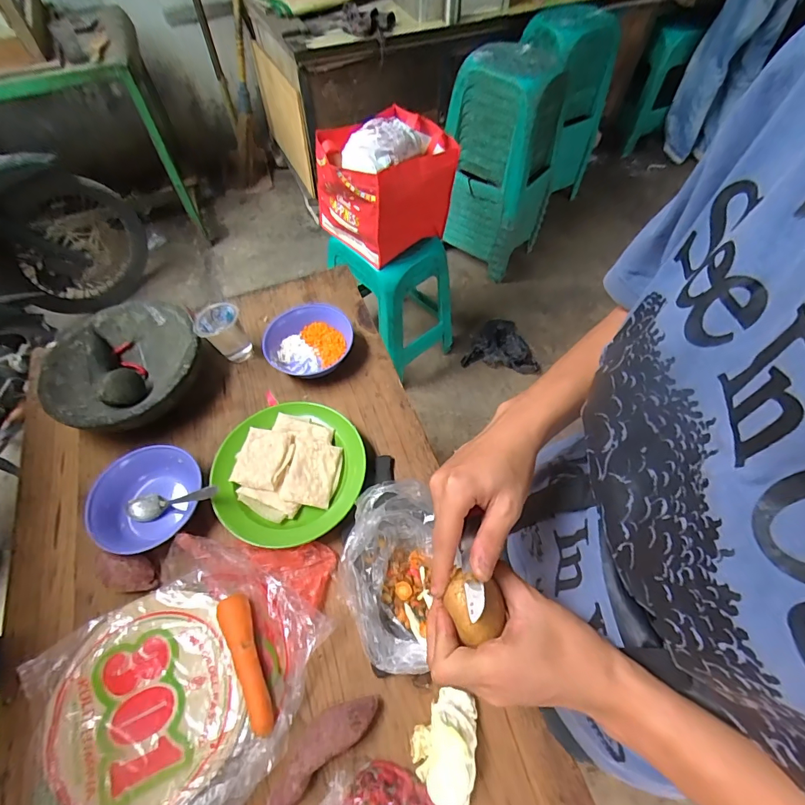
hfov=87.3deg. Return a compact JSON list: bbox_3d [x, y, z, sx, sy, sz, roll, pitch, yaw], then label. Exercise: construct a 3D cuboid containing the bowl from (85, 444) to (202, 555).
[{"bbox_3d":[-0.349,0.140,0.590,0.131,0.064,0.139,1,58,-2],"label":"bowl"}]

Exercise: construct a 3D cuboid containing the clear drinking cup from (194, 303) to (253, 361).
[{"bbox_3d":[-0.309,-0.118,0.722,0.068,0.089,0.072,1,58,-2],"label":"clear drinking cup"}]

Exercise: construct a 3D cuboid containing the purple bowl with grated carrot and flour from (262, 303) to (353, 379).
[{"bbox_3d":[-0.161,-0.103,0.730,0.140,0.044,0.132,1,58,-2],"label":"purple bowl with grated carrot and flour"}]

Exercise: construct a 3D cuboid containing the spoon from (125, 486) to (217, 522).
[{"bbox_3d":[-0.314,0.133,0.576,0.162,0.025,0.036,-18,55,24],"label":"spoon"}]

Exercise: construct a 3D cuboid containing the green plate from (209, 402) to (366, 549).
[{"bbox_3d":[-0.160,0.094,0.601,0.204,0.032,0.207,1,58,-2],"label":"green plate"}]

